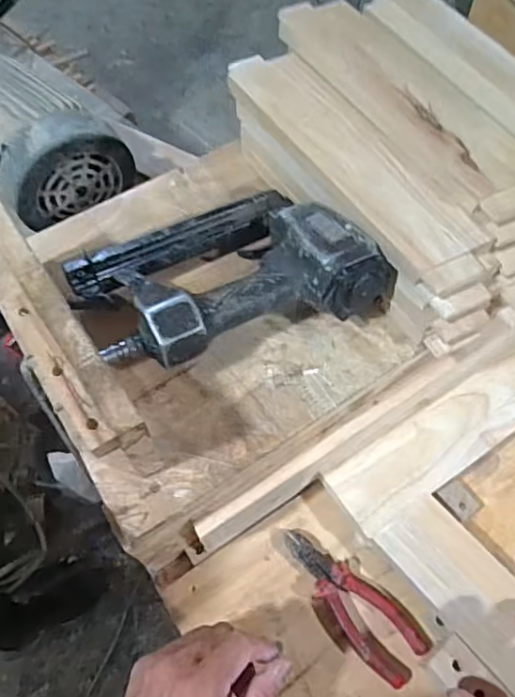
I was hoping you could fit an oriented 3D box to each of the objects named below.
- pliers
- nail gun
[{"bbox_3d":[0.085,0.234,0.506,0.156,0.022,0.056,40,69,19],"label":"pliers"},{"bbox_3d":[-0.025,-0.066,0.455,0.235,0.061,0.148,-24,65,-11],"label":"nail gun"}]

